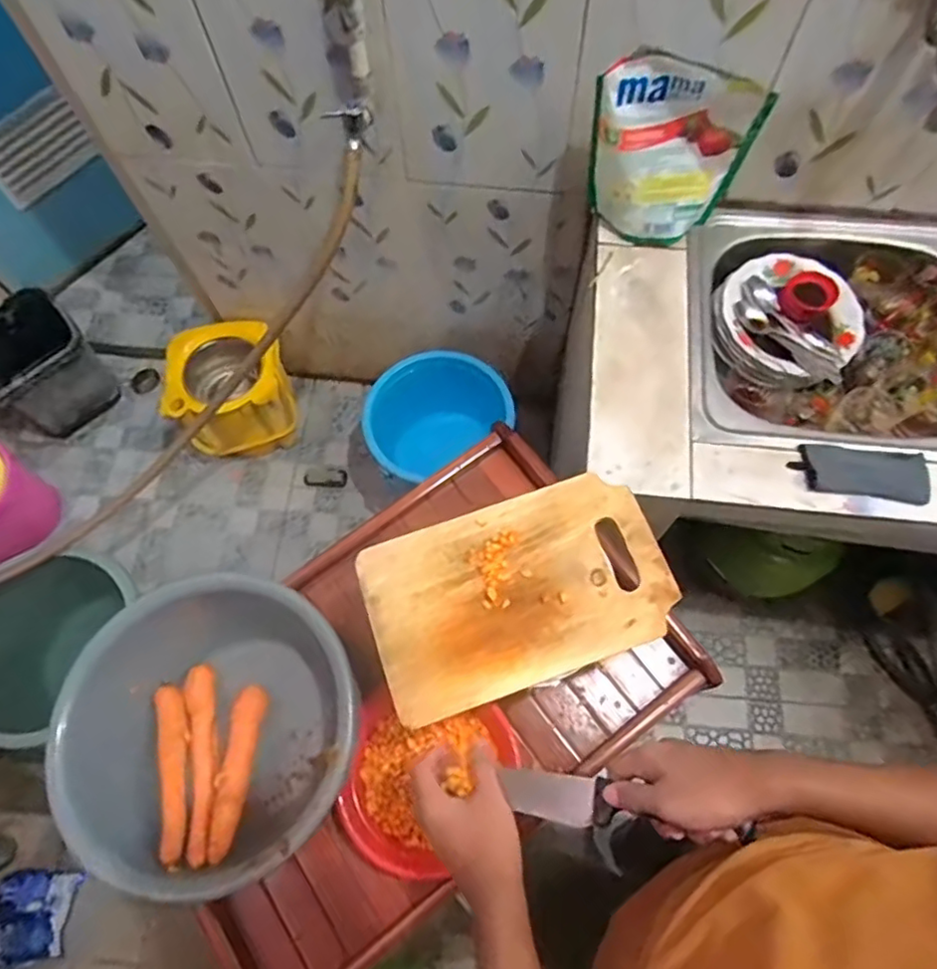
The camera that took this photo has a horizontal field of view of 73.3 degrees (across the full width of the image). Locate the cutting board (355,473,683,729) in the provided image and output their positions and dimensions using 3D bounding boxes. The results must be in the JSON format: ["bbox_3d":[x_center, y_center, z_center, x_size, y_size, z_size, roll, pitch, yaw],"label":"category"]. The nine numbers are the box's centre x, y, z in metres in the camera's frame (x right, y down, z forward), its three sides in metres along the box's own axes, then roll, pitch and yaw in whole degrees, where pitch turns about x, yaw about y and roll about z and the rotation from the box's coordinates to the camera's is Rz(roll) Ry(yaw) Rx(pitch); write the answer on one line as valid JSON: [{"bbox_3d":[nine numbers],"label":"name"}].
[{"bbox_3d":[0.049,0.103,0.622,0.290,0.021,0.176,-18,69,-6],"label":"cutting board"}]

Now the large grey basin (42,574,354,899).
[{"bbox_3d":[-0.269,0.265,0.707,0.291,0.158,0.299,0,68,1],"label":"large grey basin"}]

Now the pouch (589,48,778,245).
[{"bbox_3d":[0.261,-0.425,0.814,0.203,0.223,0.060,4,68,3],"label":"pouch"}]

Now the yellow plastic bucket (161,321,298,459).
[{"bbox_3d":[-0.538,-0.202,1.443,0.260,0.302,0.225,-19,69,-6],"label":"yellow plastic bucket"}]

